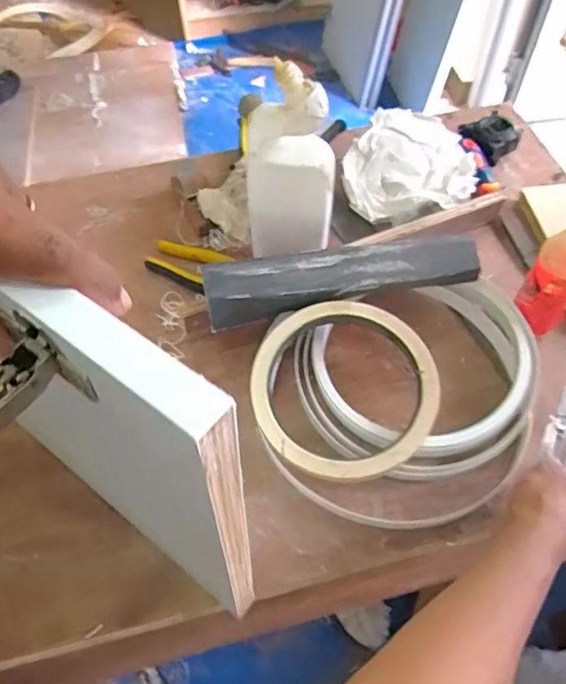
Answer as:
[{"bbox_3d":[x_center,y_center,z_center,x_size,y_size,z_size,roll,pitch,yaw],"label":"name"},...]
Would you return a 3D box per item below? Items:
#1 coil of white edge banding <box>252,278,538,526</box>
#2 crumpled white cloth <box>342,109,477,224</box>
[{"bbox_3d":[0.125,0.059,0.573,0.305,0.072,0.236,-13,58,-6],"label":"coil of white edge banding"},{"bbox_3d":[0.170,-0.240,0.750,0.170,0.056,0.159,14,59,10],"label":"crumpled white cloth"}]

